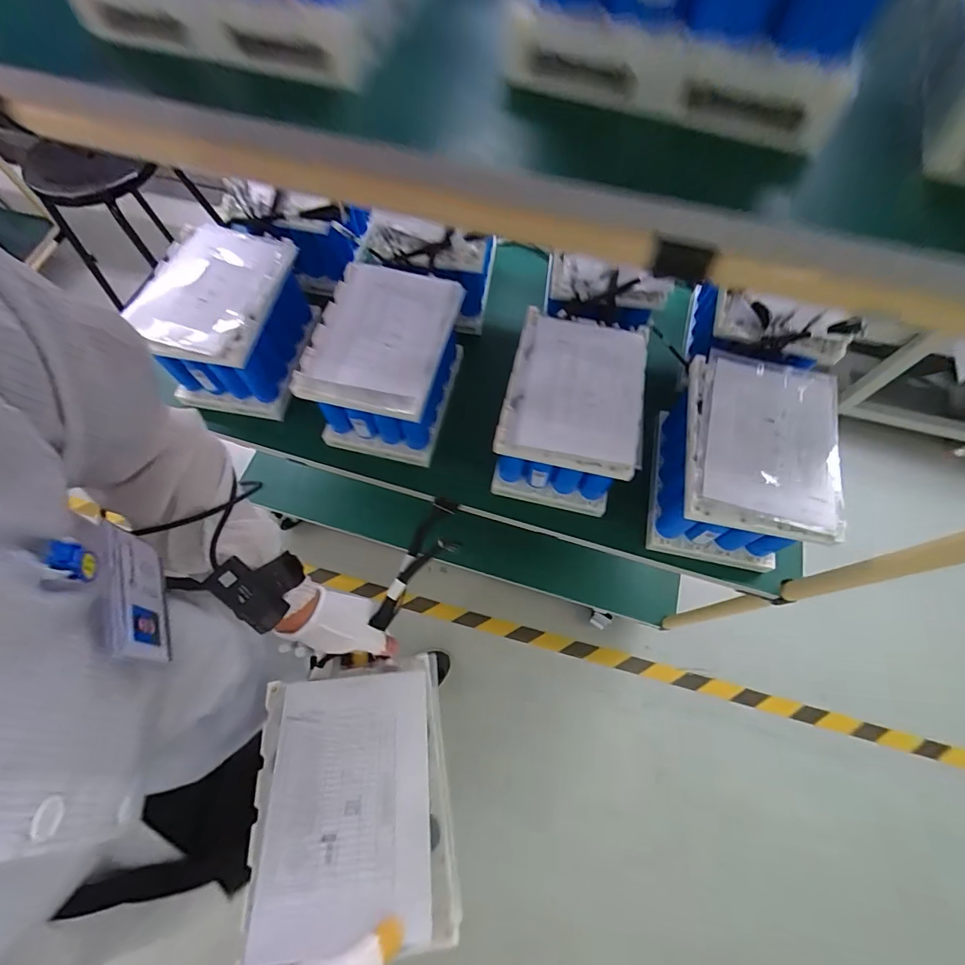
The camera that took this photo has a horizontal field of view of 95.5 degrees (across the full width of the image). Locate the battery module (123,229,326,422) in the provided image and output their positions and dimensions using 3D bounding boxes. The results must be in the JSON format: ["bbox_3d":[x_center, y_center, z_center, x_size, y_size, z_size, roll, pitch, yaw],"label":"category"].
[{"bbox_3d":[-0.397,-0.253,0.706,0.183,0.167,0.233,7,66,3],"label":"battery module"}]

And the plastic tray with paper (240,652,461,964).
[{"bbox_3d":[-0.124,0.294,0.425,0.176,0.023,0.233,-6,52,-8],"label":"plastic tray with paper"}]

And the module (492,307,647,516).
[{"bbox_3d":[0.126,-0.099,0.651,0.177,0.162,0.219,12,67,5],"label":"module"}]

